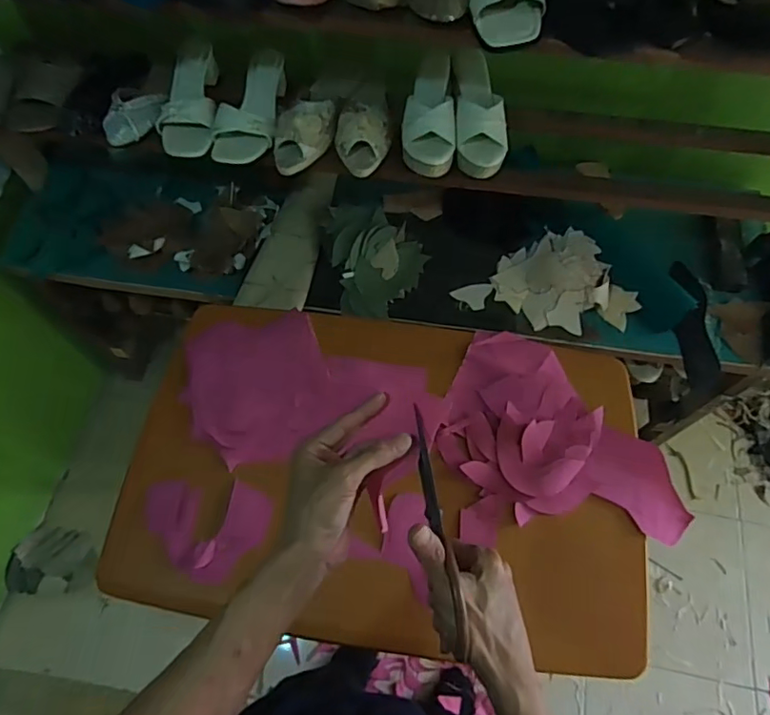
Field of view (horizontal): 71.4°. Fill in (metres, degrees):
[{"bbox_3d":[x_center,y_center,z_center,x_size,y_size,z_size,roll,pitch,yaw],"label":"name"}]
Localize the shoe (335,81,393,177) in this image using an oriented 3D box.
[{"bbox_3d":[-0.032,-0.397,0.879,0.087,0.057,0.224,4,63,2],"label":"shoe"}]

